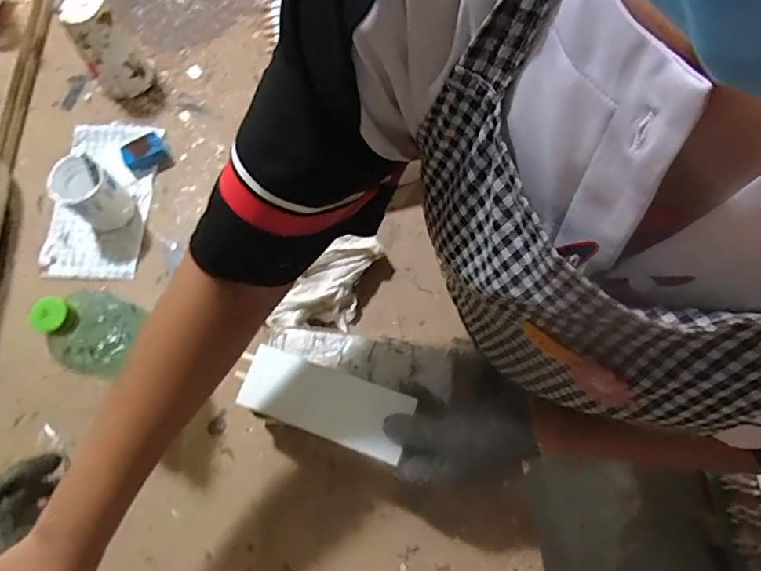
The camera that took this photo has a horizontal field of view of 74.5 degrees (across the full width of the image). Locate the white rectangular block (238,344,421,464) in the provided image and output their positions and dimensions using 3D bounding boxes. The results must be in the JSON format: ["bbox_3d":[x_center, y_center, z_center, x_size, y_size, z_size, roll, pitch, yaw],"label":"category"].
[{"bbox_3d":[-0.060,0.114,0.502,0.173,0.020,0.068,17,69,18],"label":"white rectangular block"}]

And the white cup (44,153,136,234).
[{"bbox_3d":[-0.353,-0.110,0.613,0.064,0.084,0.062,1,71,-3],"label":"white cup"}]

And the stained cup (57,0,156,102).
[{"bbox_3d":[-0.365,-0.319,0.672,0.074,0.120,0.070,-41,78,-15],"label":"stained cup"}]

